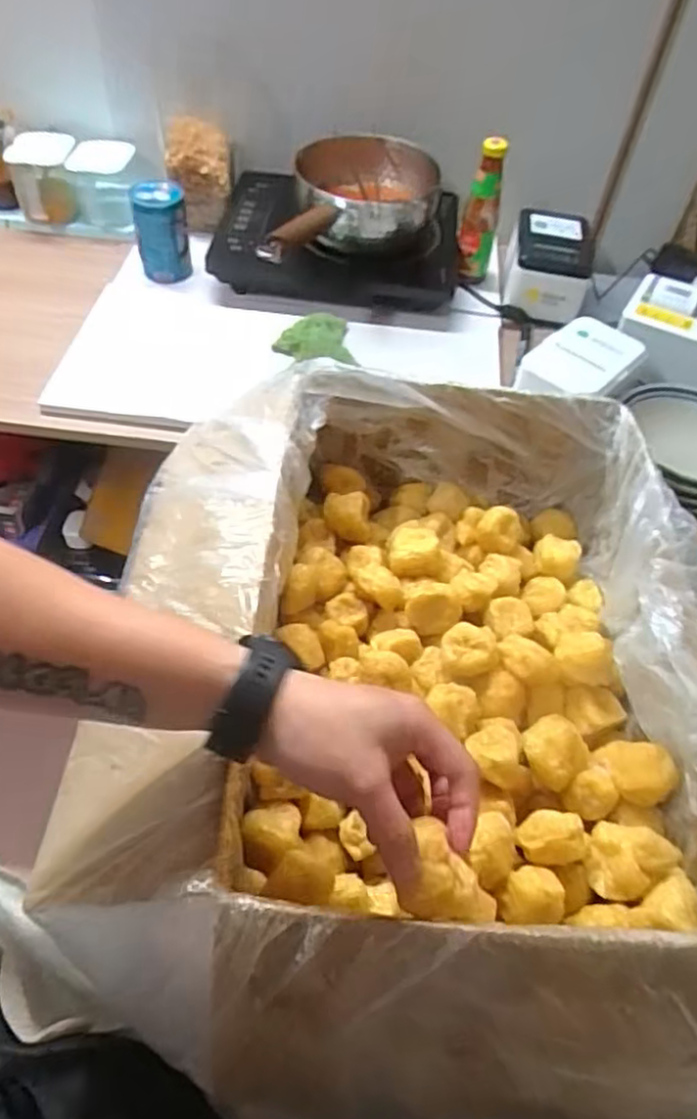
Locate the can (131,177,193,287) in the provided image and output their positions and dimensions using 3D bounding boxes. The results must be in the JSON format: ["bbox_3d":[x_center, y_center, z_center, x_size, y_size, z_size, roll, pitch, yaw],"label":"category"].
[{"bbox_3d":[-0.261,-0.452,0.942,0.069,0.125,0.066,2,51,-3],"label":"can"}]

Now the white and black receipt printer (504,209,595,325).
[{"bbox_3d":[0.296,-0.438,0.989,0.115,0.092,0.160,15,52,7],"label":"white and black receipt printer"}]

